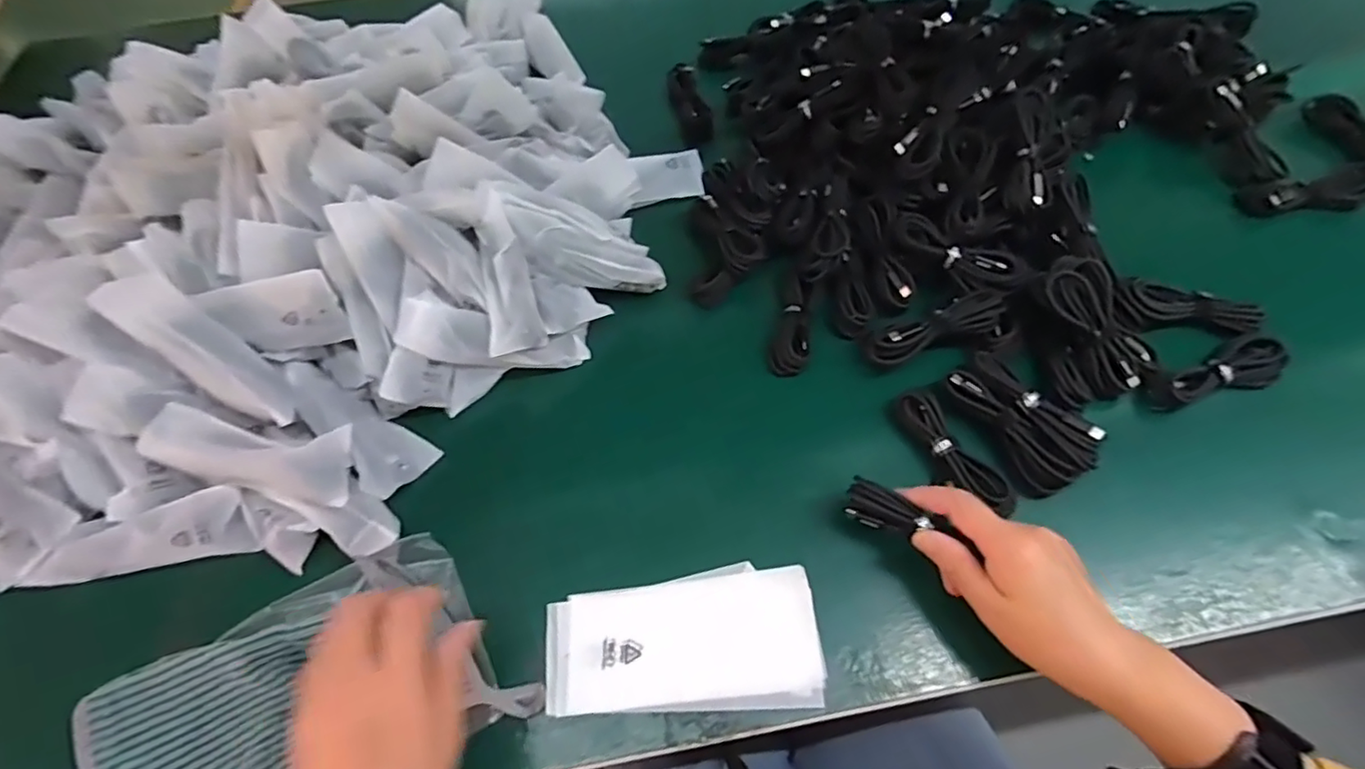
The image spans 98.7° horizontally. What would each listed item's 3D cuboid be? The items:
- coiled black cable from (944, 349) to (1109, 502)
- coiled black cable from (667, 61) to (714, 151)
[{"bbox_3d":[0.254,0.024,0.439,0.060,0.022,0.109,-24,61,-10],"label":"coiled black cable"},{"bbox_3d":[0.008,-0.322,0.675,0.036,0.033,0.106,-14,60,-5],"label":"coiled black cable"}]

